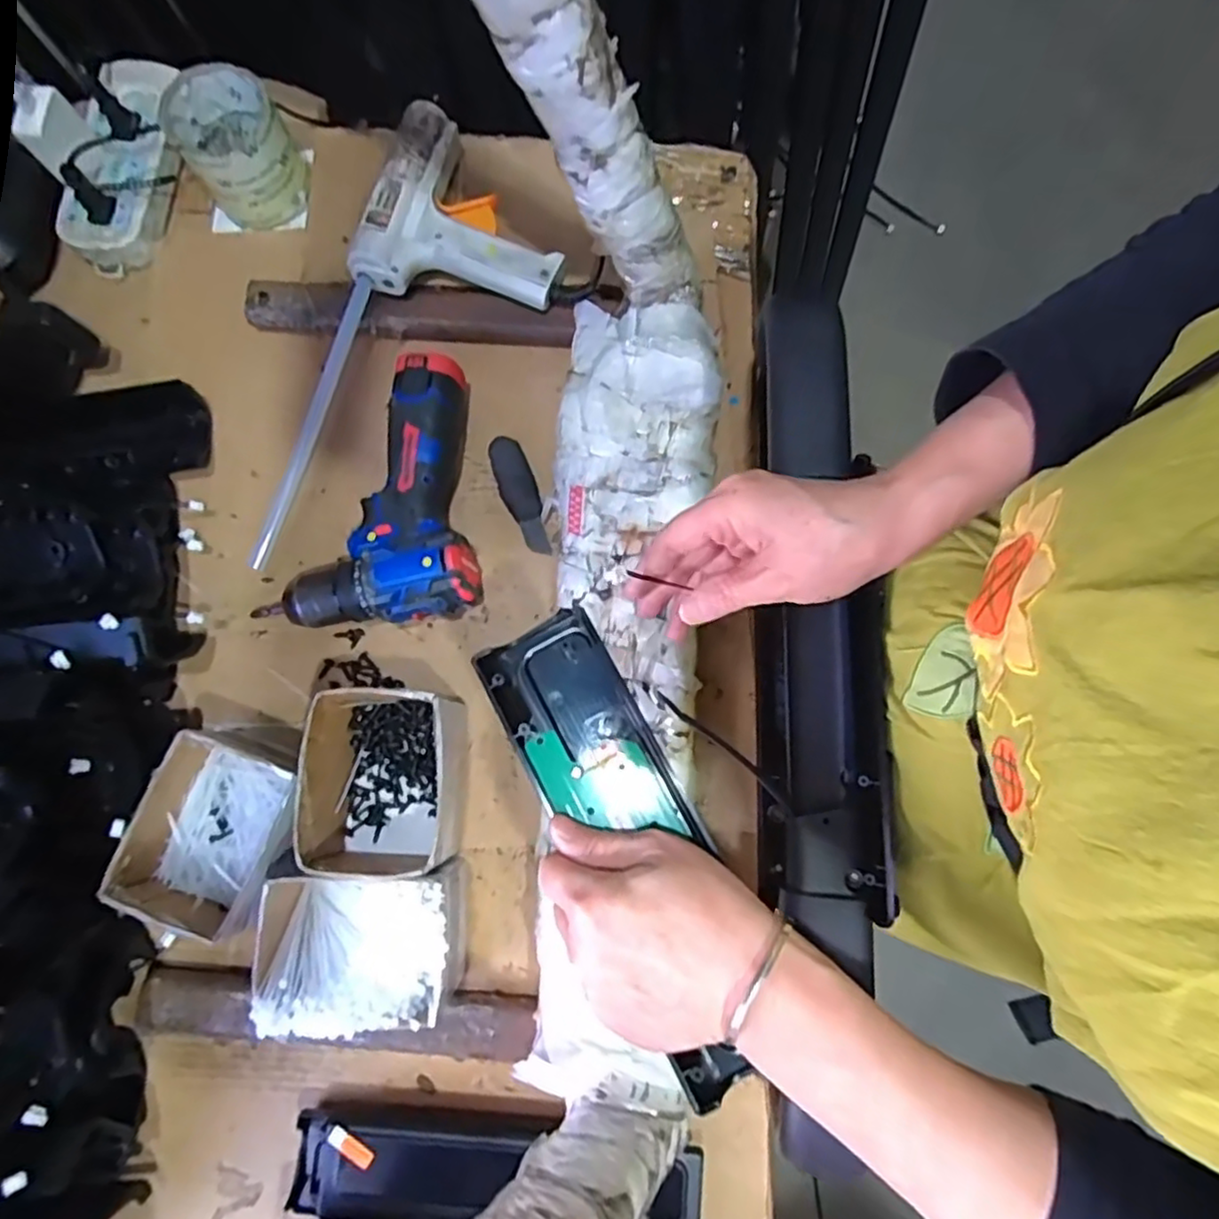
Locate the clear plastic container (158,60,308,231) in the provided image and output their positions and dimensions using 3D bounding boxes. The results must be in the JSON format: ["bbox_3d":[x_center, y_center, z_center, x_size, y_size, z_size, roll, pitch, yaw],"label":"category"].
[{"bbox_3d":[-0.307,-0.382,0.565,0.083,0.072,0.093,-30,81,-4],"label":"clear plastic container"}]

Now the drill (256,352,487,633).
[{"bbox_3d":[-0.183,-0.089,0.528,0.149,0.060,0.201,-5,80,0],"label":"drill"}]

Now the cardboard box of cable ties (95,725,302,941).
[{"bbox_3d":[-0.265,0.148,0.473,0.091,0.082,0.124,18,81,4],"label":"cardboard box of cable ties"}]

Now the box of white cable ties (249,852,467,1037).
[{"bbox_3d":[-0.161,0.220,0.455,0.131,0.092,0.092,-6,80,0],"label":"box of white cable ties"}]

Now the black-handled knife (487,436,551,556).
[{"bbox_3d":[-0.072,-0.091,0.549,0.030,0.017,0.101,-19,80,-2],"label":"black-handled knife"}]

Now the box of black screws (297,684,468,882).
[{"bbox_3d":[-0.160,0.120,0.480,0.096,0.080,0.118,2,80,1],"label":"box of black screws"}]

